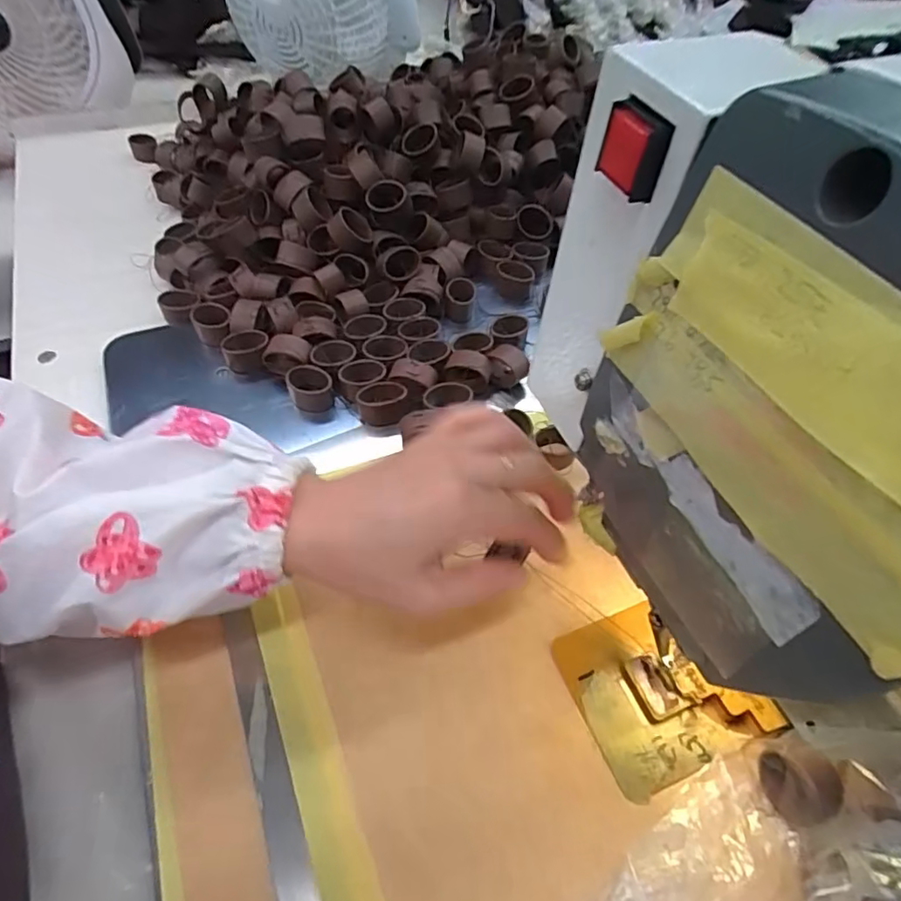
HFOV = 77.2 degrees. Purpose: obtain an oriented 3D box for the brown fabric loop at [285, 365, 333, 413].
[{"bbox_3d":[-0.096,-0.043,0.384,0.028,0.023,0.027,2,54,-3],"label":"brown fabric loop"}]

